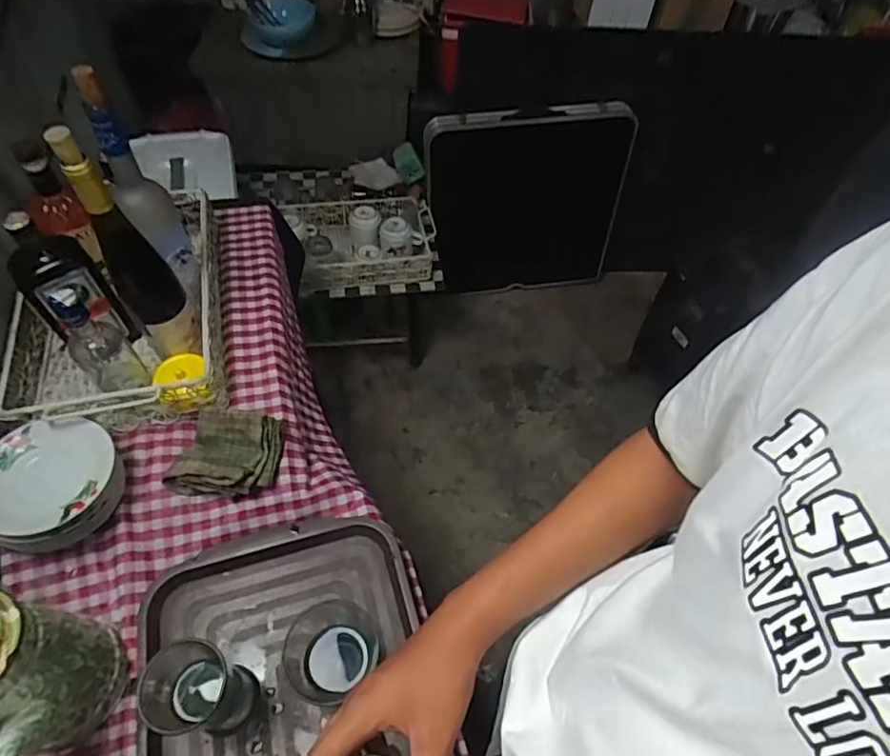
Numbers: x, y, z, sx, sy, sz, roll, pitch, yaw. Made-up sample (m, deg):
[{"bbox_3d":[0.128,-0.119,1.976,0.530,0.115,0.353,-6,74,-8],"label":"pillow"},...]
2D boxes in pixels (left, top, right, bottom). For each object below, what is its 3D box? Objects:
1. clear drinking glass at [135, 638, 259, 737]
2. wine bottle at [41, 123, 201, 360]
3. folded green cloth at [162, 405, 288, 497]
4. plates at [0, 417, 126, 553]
[{"bbox_3d":[-0.244,0.315,0.568,0.073,0.127,0.074,2,53,-2],"label":"clear drinking glass"},{"bbox_3d":[-0.378,-0.157,0.685,0.068,0.320,0.071,-24,58,-20],"label":"wine bottle"},{"bbox_3d":[-0.283,0.096,0.743,0.129,0.054,0.111,3,53,-1],"label":"folded green cloth"},{"bbox_3d":[-0.469,0.136,0.684,0.144,0.097,0.139,2,53,-2],"label":"plates"}]

